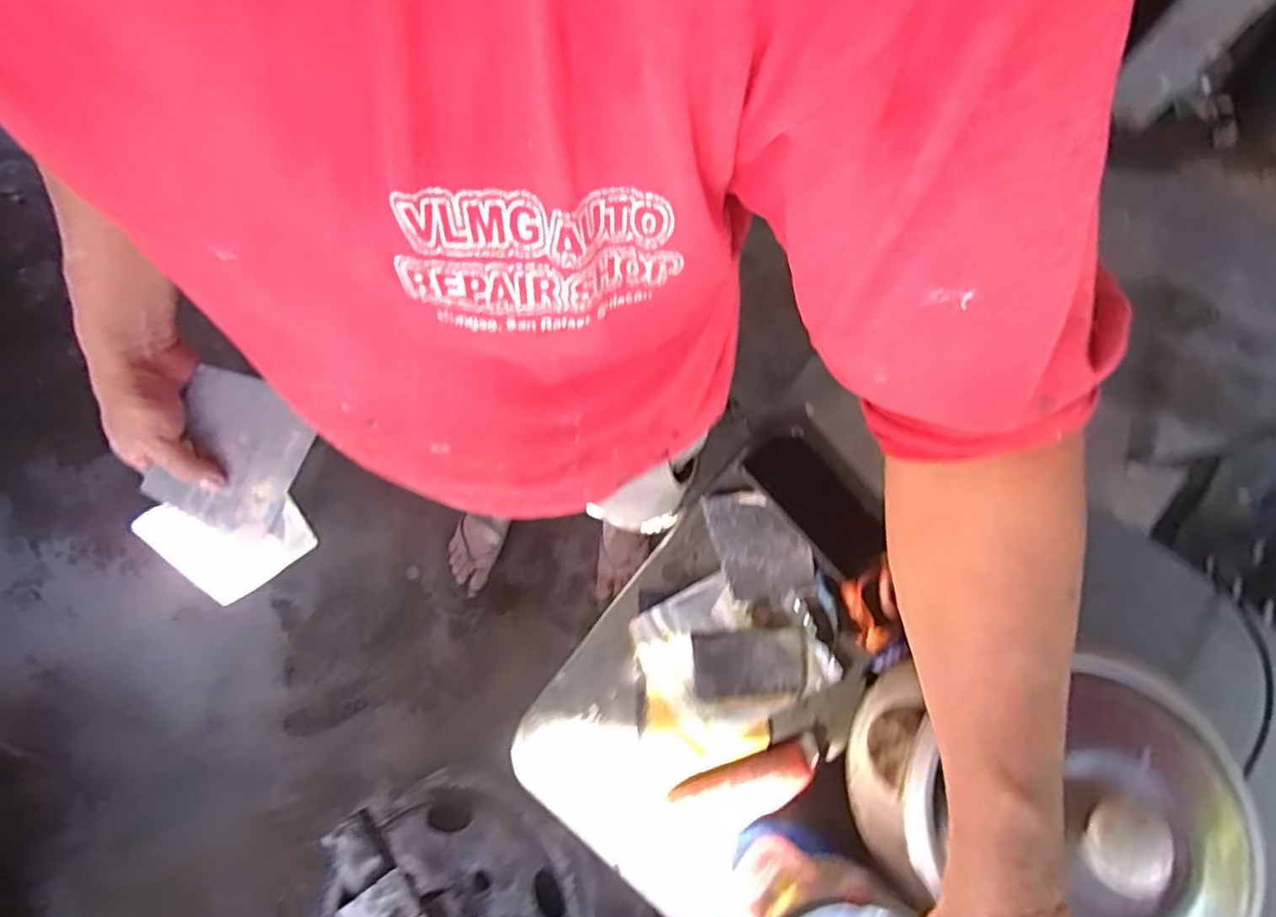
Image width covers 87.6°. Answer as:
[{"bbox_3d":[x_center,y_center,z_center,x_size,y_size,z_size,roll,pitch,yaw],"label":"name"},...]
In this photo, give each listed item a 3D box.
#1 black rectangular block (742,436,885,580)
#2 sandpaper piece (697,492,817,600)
[{"bbox_3d":[0.191,0.047,0.709,0.075,0.020,0.163,-40,78,-8],"label":"black rectangular block"},{"bbox_3d":[0.125,0.086,0.690,0.090,0.016,0.114,-17,76,-3],"label":"sandpaper piece"}]

